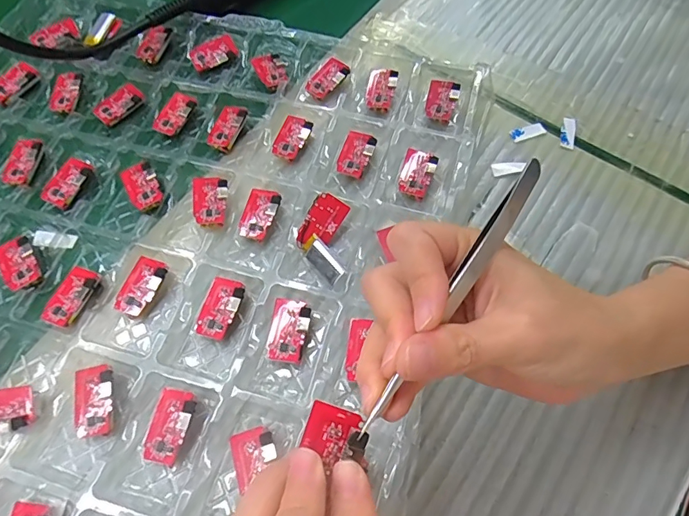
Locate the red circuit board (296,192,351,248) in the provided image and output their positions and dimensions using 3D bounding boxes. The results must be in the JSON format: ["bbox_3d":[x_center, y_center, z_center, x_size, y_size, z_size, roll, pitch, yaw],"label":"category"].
[{"bbox_3d":[-0.014,-0.022,0.290,0.021,0.004,0.037,32,94,-4],"label":"red circuit board"}]

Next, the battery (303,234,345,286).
[{"bbox_3d":[-0.013,0.002,0.282,0.015,0.005,0.033,-42,68,12],"label":"battery"}]

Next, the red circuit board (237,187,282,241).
[{"bbox_3d":[-0.055,-0.028,0.296,0.021,0.010,0.036,16,65,5],"label":"red circuit board"}]

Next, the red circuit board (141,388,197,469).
[{"bbox_3d":[-0.090,0.087,0.238,0.021,0.004,0.036,7,67,13],"label":"red circuit board"}]

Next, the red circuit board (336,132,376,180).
[{"bbox_3d":[0.008,-0.071,0.317,0.021,0.011,0.032,21,65,7],"label":"red circuit board"}]

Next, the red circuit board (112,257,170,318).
[{"bbox_3d":[-0.120,0.017,0.273,0.022,0.004,0.036,16,68,13],"label":"red circuit board"}]

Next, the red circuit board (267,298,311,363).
[{"bbox_3d":[-0.031,0.042,0.265,0.022,0.011,0.035,5,64,0],"label":"red circuit board"}]

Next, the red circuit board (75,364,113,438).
[{"bbox_3d":[-0.131,0.075,0.243,0.020,0.006,0.036,-17,71,4],"label":"red circuit board"}]

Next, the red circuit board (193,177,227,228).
[{"bbox_3d":[-0.087,-0.036,0.300,0.021,0.009,0.036,-6,65,-5],"label":"red circuit board"}]

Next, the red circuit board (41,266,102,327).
[{"bbox_3d":[-0.160,0.024,0.273,0.021,0.011,0.035,18,65,6],"label":"red circuit board"}]

